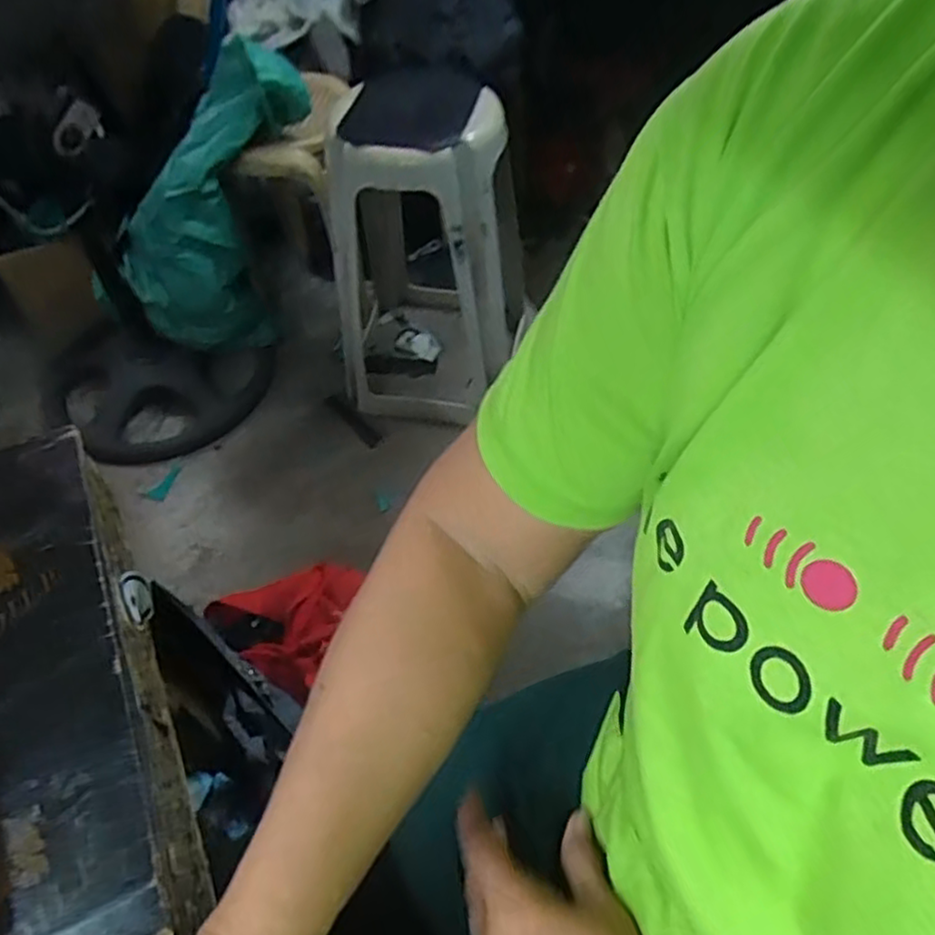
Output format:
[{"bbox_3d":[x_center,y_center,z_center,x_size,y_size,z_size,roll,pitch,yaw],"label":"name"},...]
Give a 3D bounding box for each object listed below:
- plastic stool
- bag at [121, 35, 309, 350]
[{"bbox_3d":[-0.056,-0.369,1.289,0.281,0.593,0.330,18,56,16],"label":"plastic stool"},{"bbox_3d":[-0.471,-0.486,1.335,0.310,0.578,0.175,14,50,-21],"label":"bag"}]

